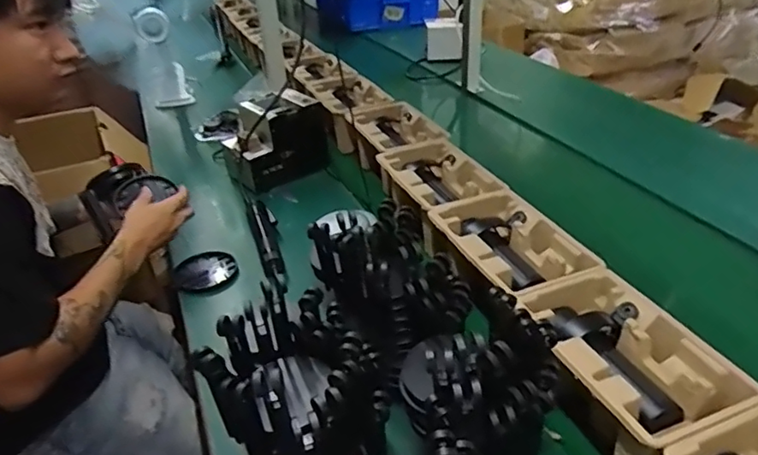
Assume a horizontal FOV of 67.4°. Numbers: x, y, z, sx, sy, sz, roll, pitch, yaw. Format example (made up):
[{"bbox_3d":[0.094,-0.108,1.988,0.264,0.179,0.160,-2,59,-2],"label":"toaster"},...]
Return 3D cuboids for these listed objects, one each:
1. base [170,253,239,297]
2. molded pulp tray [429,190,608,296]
[{"bbox_3d":[-0.278,0.074,0.928,0.100,0.026,0.095,-1,34,1],"label":"base"},{"bbox_3d":[0.181,0.029,0.806,0.150,0.054,0.239,-14,35,-17],"label":"molded pulp tray"}]

